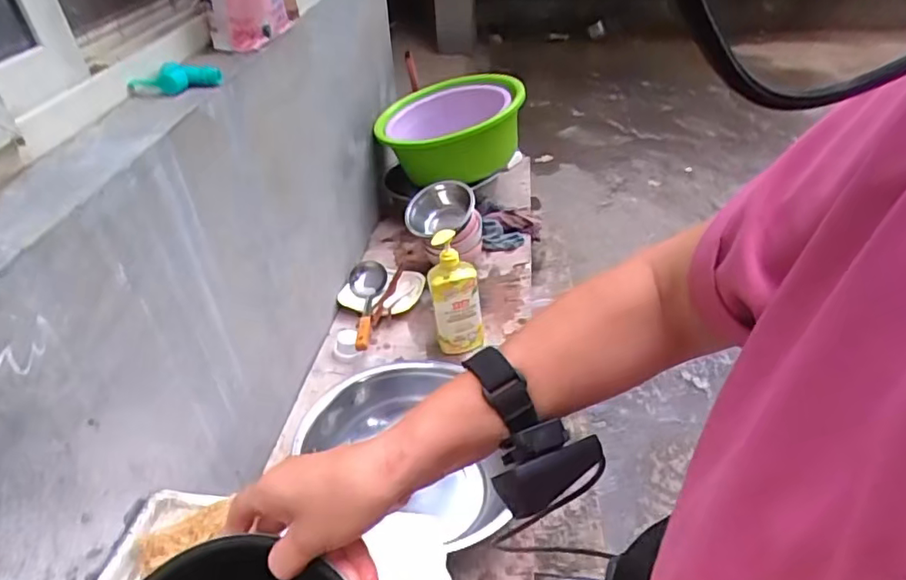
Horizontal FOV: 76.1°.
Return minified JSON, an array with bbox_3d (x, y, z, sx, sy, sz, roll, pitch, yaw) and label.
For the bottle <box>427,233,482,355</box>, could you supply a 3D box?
[{"bbox_3d":[0.004,0.015,1.200,0.098,0.278,0.074,-9,38,-7],"label":"bottle"}]

